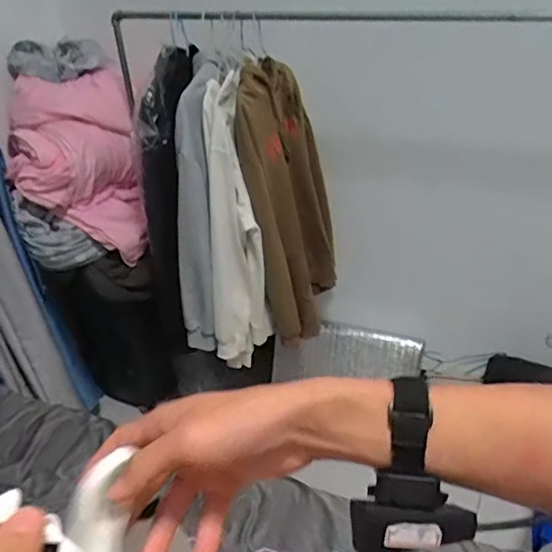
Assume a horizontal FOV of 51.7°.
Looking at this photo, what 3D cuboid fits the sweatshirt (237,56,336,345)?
[{"bbox_3d":[0.051,-0.222,1.642,0.202,0.727,0.381,-1,32,7],"label":"sweatshirt"}]

